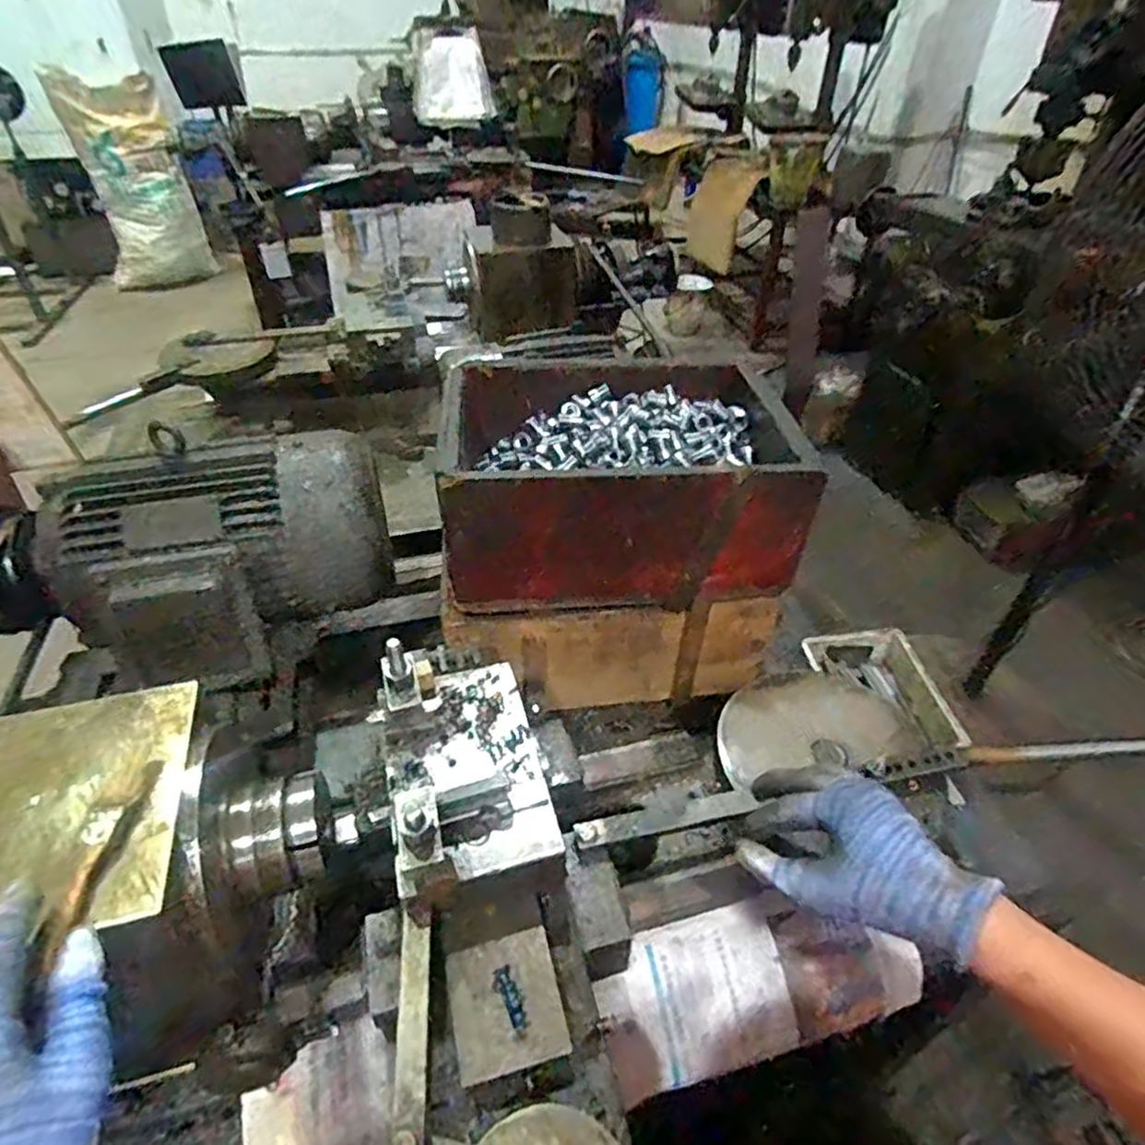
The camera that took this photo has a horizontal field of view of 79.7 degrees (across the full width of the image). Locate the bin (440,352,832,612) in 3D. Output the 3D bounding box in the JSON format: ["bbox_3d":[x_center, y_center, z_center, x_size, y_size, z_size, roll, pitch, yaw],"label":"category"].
[{"bbox_3d":[0.048,-0.099,0.726,0.343,0.150,0.241,-2,40,-4],"label":"bin"}]

